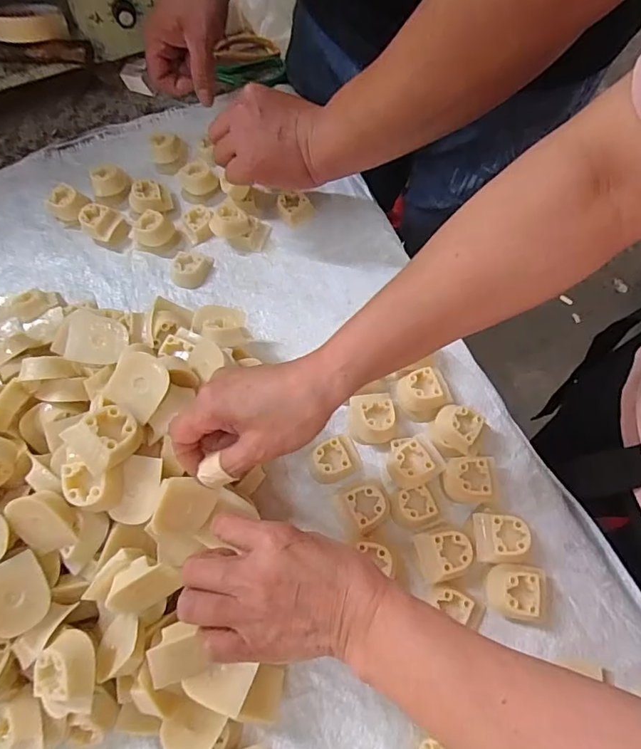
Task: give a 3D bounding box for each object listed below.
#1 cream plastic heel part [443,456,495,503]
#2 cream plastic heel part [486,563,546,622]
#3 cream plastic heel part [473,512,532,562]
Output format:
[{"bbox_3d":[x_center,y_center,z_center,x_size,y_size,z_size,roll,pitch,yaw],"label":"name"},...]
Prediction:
[{"bbox_3d":[0.128,0.093,0.424,0.041,0.031,0.036,0,66,1],"label":"cream plastic heel part"},{"bbox_3d":[0.156,0.172,0.387,0.047,0.031,0.039,7,66,4],"label":"cream plastic heel part"},{"bbox_3d":[0.149,0.136,0.404,0.039,0.030,0.037,5,66,3],"label":"cream plastic heel part"}]

